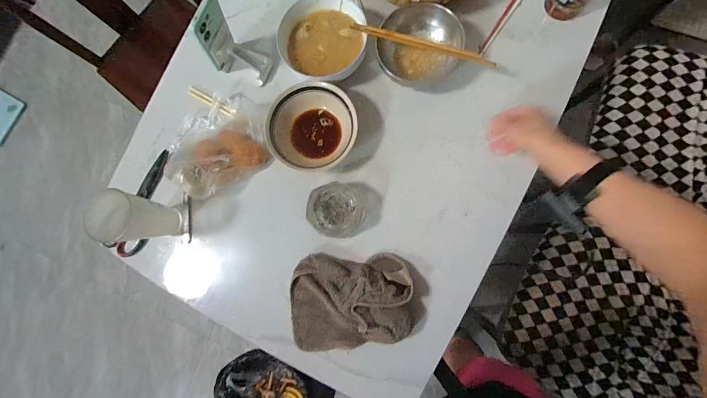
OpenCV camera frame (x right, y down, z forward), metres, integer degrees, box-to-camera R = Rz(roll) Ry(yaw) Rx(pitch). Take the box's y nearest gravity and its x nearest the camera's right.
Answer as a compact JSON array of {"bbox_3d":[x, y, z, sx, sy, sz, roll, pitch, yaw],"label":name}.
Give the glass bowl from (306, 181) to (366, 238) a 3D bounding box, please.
[{"bbox_3d":[-0.031,0.019,0.567,0.098,0.041,0.097,-1,83,7],"label":"glass bowl"}]

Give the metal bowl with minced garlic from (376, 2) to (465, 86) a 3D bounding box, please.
[{"bbox_3d":[0.123,-0.285,0.573,0.149,0.058,0.120,5,84,7],"label":"metal bowl with minced garlic"}]

